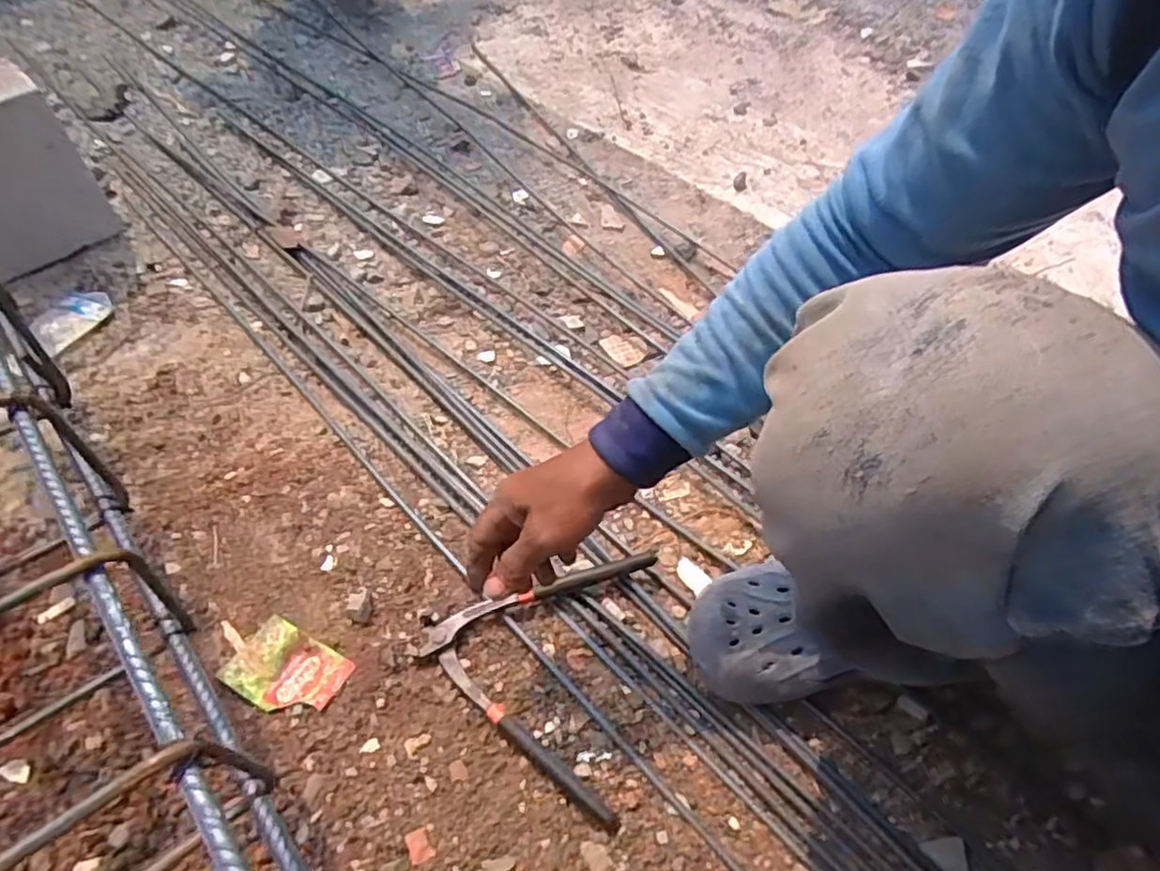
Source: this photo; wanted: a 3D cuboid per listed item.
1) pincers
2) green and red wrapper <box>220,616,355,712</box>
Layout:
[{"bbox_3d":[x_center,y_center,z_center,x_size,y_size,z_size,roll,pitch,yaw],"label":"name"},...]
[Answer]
[{"bbox_3d":[-0.045,0.180,0.558,0.187,0.030,0.217,10,54,7],"label":"pincers"},{"bbox_3d":[-0.245,0.196,0.554,0.092,0.009,0.064,23,57,16],"label":"green and red wrapper"}]

